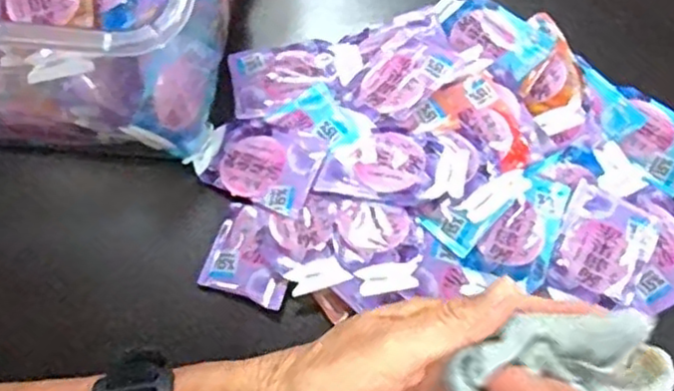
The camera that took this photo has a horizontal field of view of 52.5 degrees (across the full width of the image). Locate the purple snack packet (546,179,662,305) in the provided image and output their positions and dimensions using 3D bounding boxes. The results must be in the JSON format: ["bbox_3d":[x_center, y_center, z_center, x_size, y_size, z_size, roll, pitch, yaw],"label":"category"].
[{"bbox_3d":[0.142,0.027,0.360,0.046,0.005,0.062,25,71,10],"label":"purple snack packet"}]

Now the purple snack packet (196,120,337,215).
[{"bbox_3d":[-0.041,-0.018,0.386,0.065,0.014,0.047,23,70,10],"label":"purple snack packet"}]

